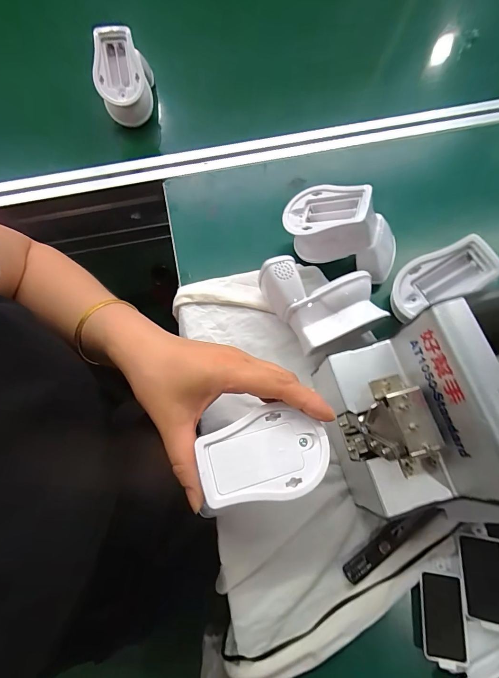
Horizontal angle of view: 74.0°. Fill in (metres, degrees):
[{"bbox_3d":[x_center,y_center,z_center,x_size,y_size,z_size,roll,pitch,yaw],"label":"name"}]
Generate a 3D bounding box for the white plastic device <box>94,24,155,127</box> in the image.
[{"bbox_3d":[-0.164,-0.337,0.434,0.070,0.087,0.063,-18,70,-6],"label":"white plastic device"}]

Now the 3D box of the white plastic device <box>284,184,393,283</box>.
[{"bbox_3d":[0.100,-0.119,0.350,0.127,0.075,0.060,15,70,6],"label":"white plastic device"}]

